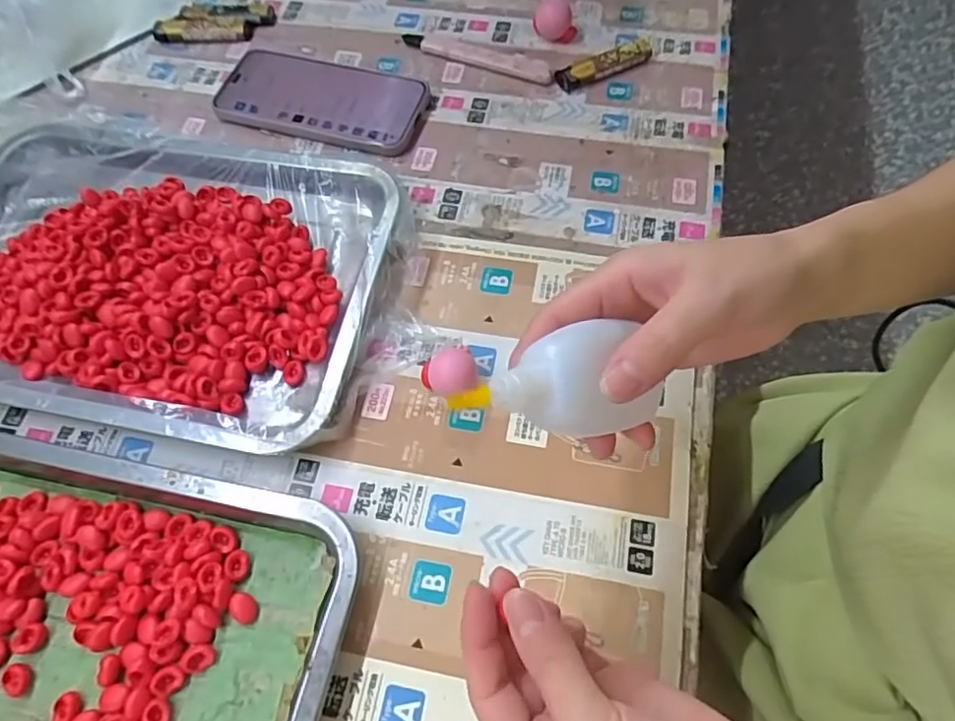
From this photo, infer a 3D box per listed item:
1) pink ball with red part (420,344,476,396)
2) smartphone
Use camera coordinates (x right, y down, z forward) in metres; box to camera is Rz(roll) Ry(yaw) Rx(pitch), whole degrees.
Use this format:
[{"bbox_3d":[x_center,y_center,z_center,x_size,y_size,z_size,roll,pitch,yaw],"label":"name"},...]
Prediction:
[{"bbox_3d":[-0.017,0.010,0.352,0.031,0.024,0.029,-1,62,2],"label":"pink ball with red part"},{"bbox_3d":[-0.121,-0.205,0.468,0.164,0.013,0.080,14,64,10],"label":"smartphone"}]

